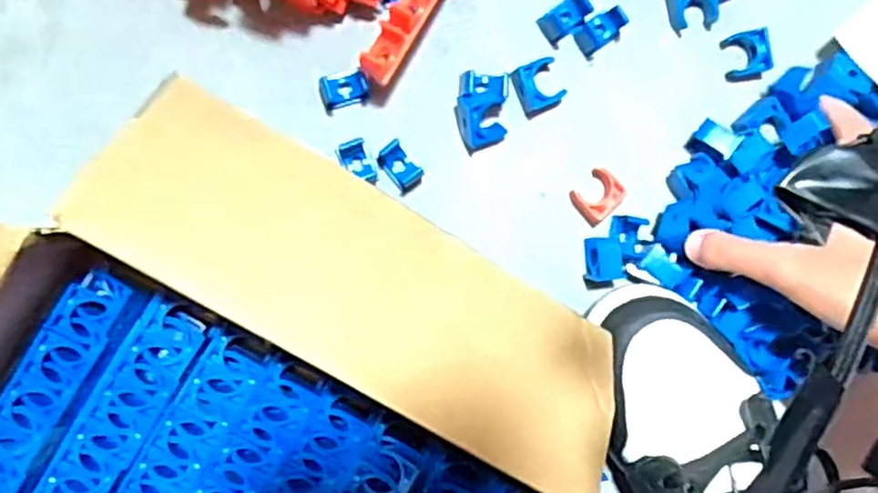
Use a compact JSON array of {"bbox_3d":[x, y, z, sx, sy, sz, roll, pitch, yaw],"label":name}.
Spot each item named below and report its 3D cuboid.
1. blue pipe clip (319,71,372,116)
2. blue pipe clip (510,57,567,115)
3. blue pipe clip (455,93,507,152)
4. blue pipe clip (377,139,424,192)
[{"bbox_3d":[-0.052,-0.086,0.395,0.026,0.010,0.017,-18,88,-9],"label":"blue pipe clip"},{"bbox_3d":[0.057,-0.092,0.409,0.028,0.019,0.025,-24,89,-9],"label":"blue pipe clip"},{"bbox_3d":[0.025,-0.071,0.402,0.024,0.025,0.027,-19,88,-9],"label":"blue pipe clip"},{"bbox_3d":[-0.021,-0.046,0.398,0.015,0.013,0.025,-40,91,-9],"label":"blue pipe clip"}]

